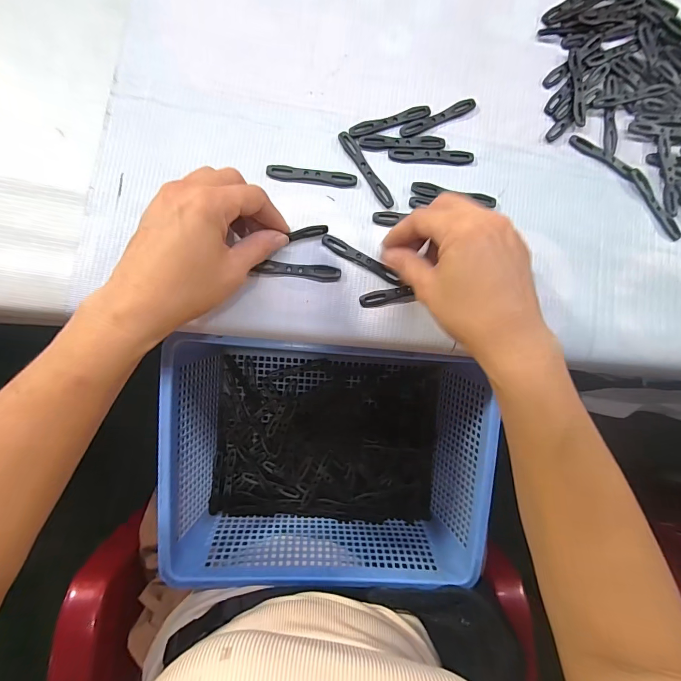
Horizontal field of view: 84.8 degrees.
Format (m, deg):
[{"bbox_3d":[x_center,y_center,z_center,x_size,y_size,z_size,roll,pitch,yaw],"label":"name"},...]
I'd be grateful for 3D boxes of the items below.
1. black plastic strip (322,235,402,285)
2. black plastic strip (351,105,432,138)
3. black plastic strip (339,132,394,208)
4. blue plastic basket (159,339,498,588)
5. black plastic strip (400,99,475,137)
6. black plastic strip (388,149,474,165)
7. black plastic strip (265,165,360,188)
[{"bbox_3d":[0.016,-0.061,0.285,0.067,0.007,0.010,29,83,-3],"label":"black plastic strip"},{"bbox_3d":[0.040,-0.174,0.296,0.068,0.004,0.010,-20,87,-7],"label":"black plastic strip"},{"bbox_3d":[0.020,-0.133,0.291,0.009,0.004,0.068,-33,89,-7],"label":"black plastic strip"},{"bbox_3d":[-0.010,0.124,0.384,0.305,0.103,0.223,2,87,-6],"label":"blue plastic basket"},{"bbox_3d":[0.079,-0.179,0.300,0.068,0.004,0.010,-27,88,-7],"label":"black plastic strip"},{"bbox_3d":[0.073,-0.148,0.297,0.068,0.004,0.012,2,85,-5],"label":"black plastic strip"},{"bbox_3d":[-0.021,-0.126,0.286,0.068,0.005,0.011,4,85,-5],"label":"black plastic strip"}]

